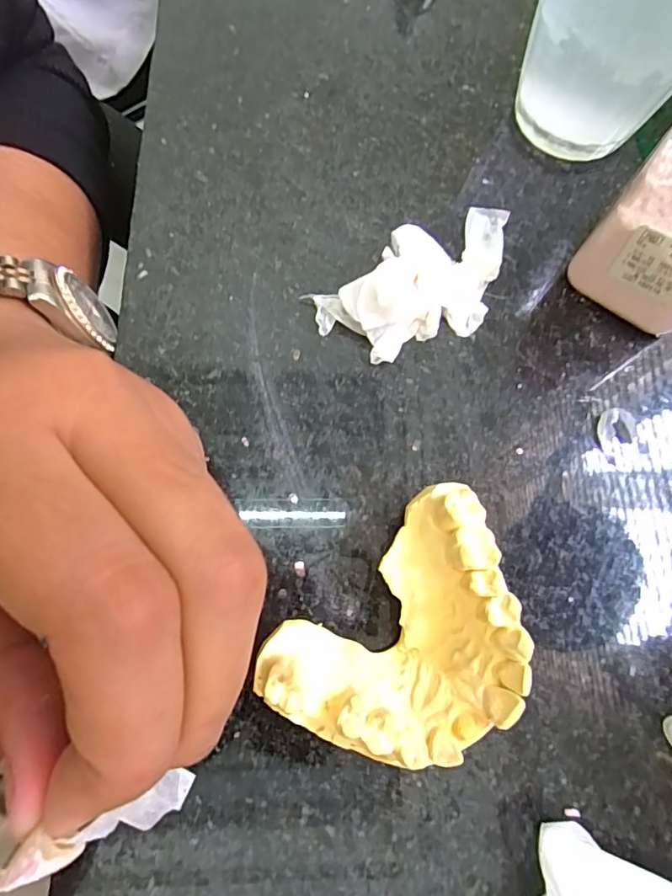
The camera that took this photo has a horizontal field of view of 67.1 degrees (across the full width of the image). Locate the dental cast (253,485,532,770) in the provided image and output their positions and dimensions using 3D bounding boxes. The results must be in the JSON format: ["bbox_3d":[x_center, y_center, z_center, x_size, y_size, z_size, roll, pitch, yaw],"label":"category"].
[{"bbox_3d":[0.019,0.049,0.129,0.065,0.027,0.048,-41,79,-13],"label":"dental cast"}]

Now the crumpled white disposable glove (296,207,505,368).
[{"bbox_3d":[0.032,-0.055,0.166,0.075,0.017,0.035,-30,76,-9],"label":"crumpled white disposable glove"}]

